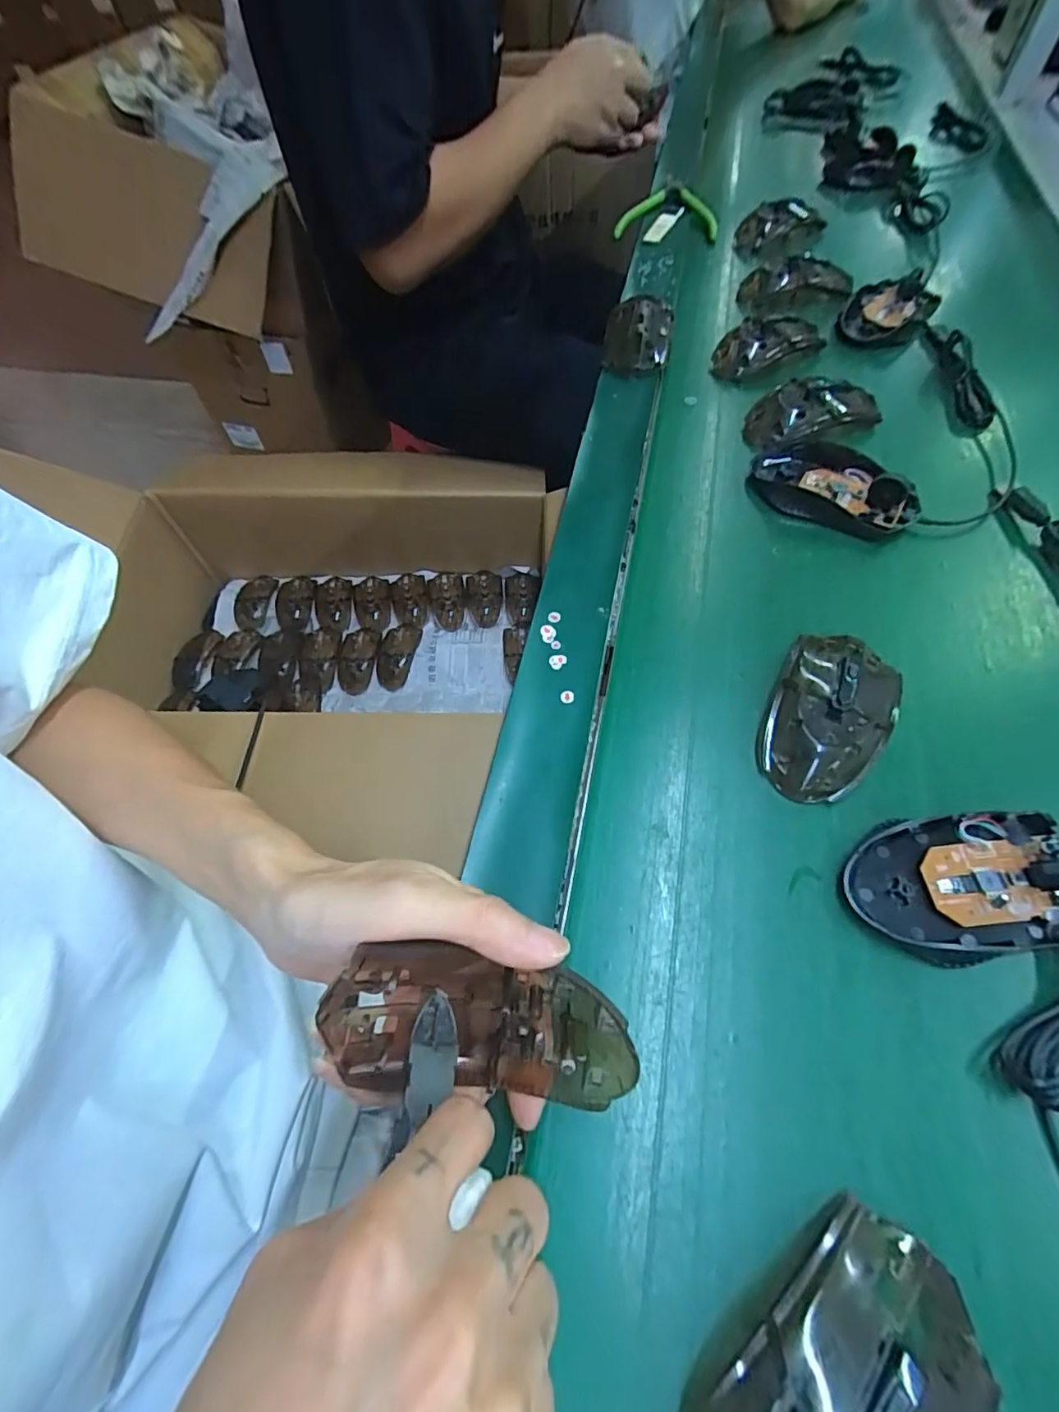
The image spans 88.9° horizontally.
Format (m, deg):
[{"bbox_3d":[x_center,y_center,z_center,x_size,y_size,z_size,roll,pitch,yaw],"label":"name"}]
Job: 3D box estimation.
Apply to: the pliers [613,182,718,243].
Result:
[{"bbox_3d":[0.174,-0.591,0.641,0.112,0.016,0.133,16,63,12],"label":"pliers"}]

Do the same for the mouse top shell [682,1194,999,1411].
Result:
[{"bbox_3d":[0.098,0.223,0.171,0.107,0.031,0.059,-29,63,-13],"label":"mouse top shell"}]

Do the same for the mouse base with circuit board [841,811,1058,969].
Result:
[{"bbox_3d":[0.206,0.080,0.248,0.107,0.026,0.062,-9,60,-1],"label":"mouse base with circuit board"}]

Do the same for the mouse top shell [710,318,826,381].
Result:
[{"bbox_3d":[0.216,-0.317,0.476,0.102,0.029,0.047,-19,61,-7],"label":"mouse top shell"}]

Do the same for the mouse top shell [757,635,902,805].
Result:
[{"bbox_3d":[0.166,-0.001,0.295,0.059,0.028,0.107,26,65,17],"label":"mouse top shell"}]

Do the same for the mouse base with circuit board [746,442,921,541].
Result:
[{"bbox_3d":[0.219,-0.162,0.388,0.113,0.025,0.067,25,65,17],"label":"mouse base with circuit board"}]

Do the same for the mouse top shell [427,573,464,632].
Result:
[{"bbox_3d":[-0.136,-0.176,0.889,0.055,0.021,0.112,-10,62,-2],"label":"mouse top shell"}]

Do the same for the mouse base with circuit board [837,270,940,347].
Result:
[{"bbox_3d":[0.332,-0.368,0.500,0.094,0.023,0.062,-42,66,-18],"label":"mouse base with circuit board"}]

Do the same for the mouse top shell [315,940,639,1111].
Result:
[{"bbox_3d":[-0.019,0.120,0.204,0.111,0.029,0.060,10,95,-1],"label":"mouse top shell"}]

